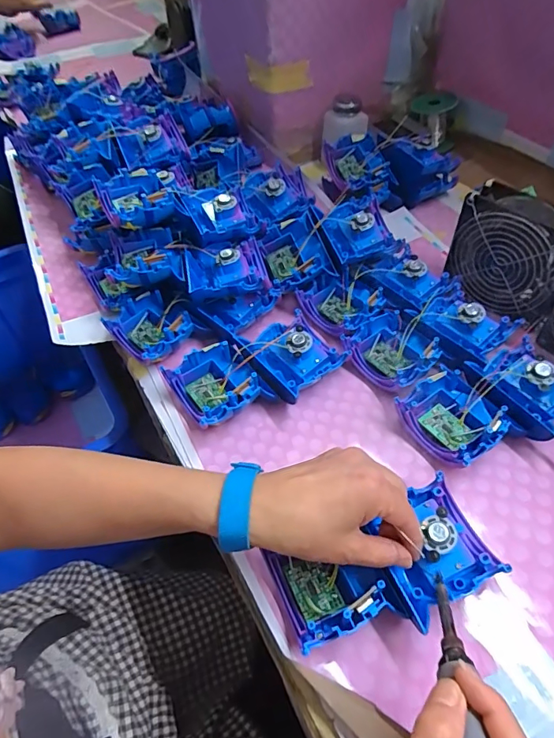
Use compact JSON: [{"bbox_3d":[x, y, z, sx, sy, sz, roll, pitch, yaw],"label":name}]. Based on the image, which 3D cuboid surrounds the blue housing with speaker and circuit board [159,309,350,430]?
[{"bbox_3d":[-0.019,0.003,0.451,0.168,0.038,0.090,-20,54,-13],"label":"blue housing with speaker and circuit board"}]

